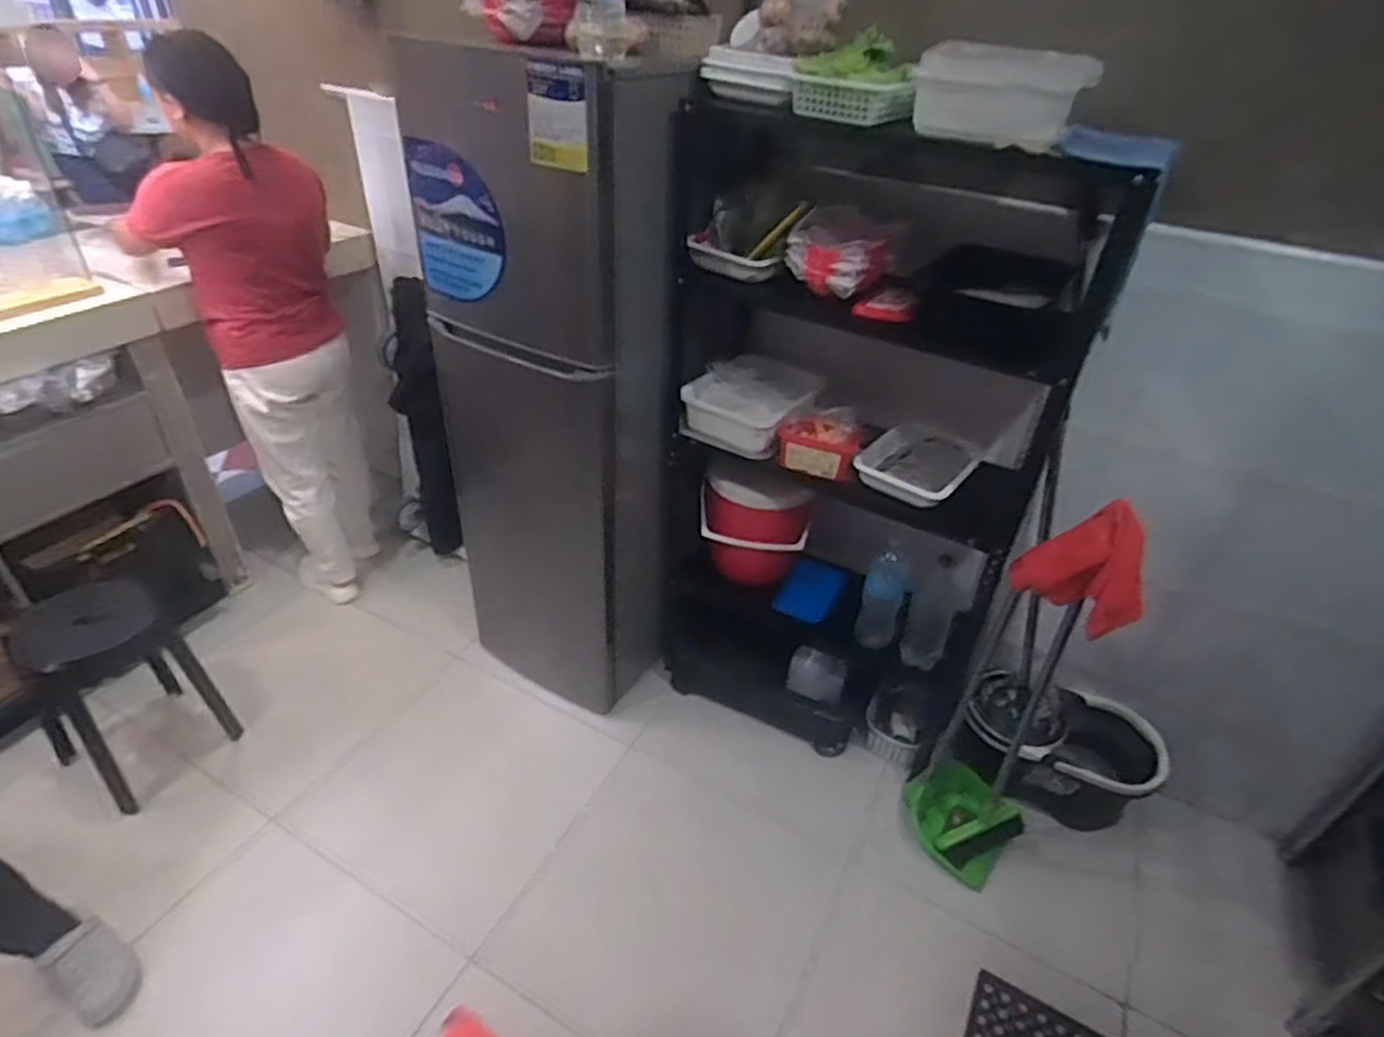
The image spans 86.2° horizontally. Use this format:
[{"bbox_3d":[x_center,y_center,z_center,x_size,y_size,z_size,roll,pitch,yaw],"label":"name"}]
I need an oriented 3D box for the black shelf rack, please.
[{"bbox_3d":[0.356,-0.111,1.661,0.802,1.352,0.435,17,38,17],"label":"black shelf rack"}]

